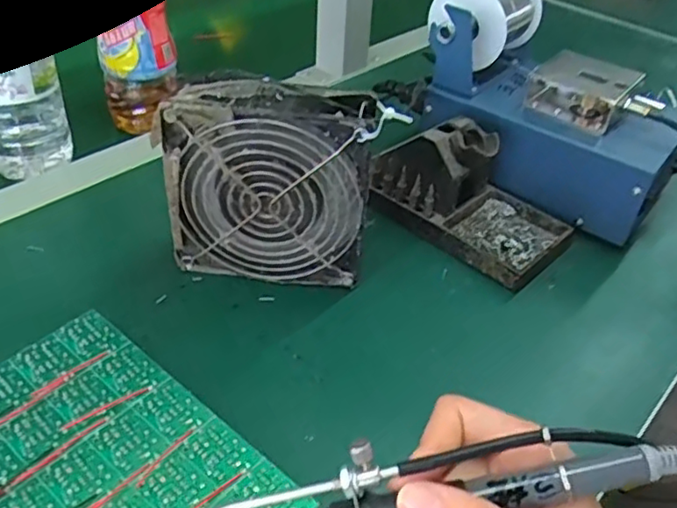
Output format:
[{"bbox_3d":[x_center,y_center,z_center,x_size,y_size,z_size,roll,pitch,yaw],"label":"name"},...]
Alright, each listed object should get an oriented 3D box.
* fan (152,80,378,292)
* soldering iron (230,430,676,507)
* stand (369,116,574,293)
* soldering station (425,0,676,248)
[{"bbox_3d":[-0.042,-0.041,0.394,0.118,0.123,0.040,5,40,1],"label":"fan"},{"bbox_3d":[0.038,0.085,0.235,0.195,0.035,0.027,-13,41,2],"label":"soldering iron"},{"bbox_3d":[0.098,-0.046,0.455,0.129,0.071,0.079,31,47,28],"label":"stand"},{"bbox_3d":[0.167,-0.117,0.499,0.192,0.135,0.128,27,45,25],"label":"soldering station"}]

